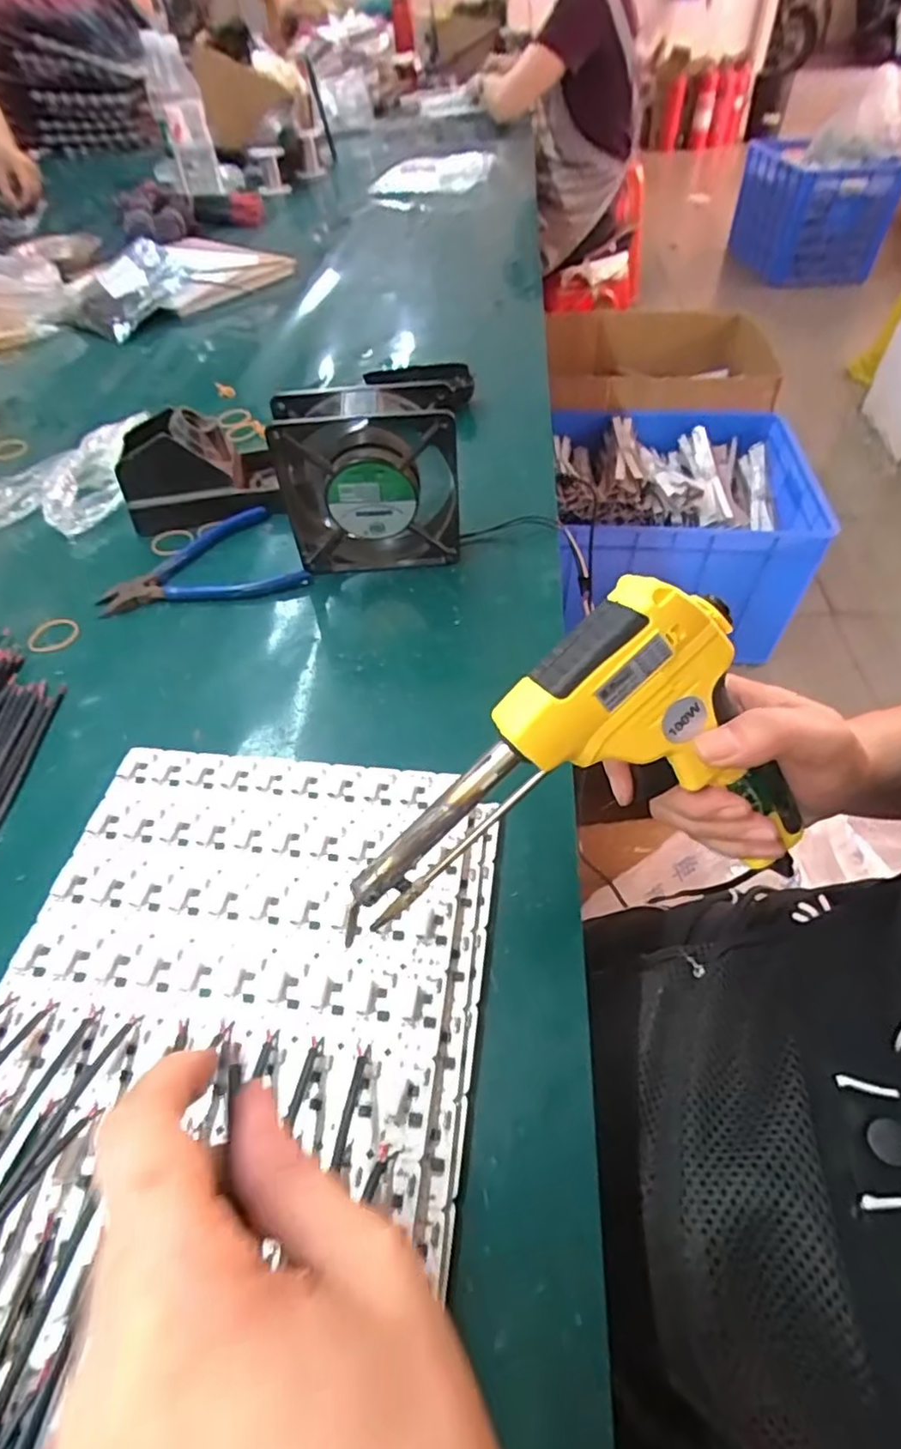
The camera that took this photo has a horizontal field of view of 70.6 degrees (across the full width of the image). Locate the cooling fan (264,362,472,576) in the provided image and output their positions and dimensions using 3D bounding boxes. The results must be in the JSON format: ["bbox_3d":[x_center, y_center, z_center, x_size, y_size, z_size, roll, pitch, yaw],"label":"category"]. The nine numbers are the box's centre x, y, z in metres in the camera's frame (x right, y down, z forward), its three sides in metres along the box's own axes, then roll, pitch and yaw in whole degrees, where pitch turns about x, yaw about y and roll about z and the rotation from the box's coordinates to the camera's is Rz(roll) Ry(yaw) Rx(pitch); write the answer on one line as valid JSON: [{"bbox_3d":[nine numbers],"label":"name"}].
[{"bbox_3d":[-0.053,-0.164,0.442,0.122,0.123,0.044,-4,51,-1],"label":"cooling fan"}]

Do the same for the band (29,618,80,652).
[{"bbox_3d":[-0.281,-0.063,0.450,0.033,0.006,0.030,-13,51,-8],"label":"band"}]

